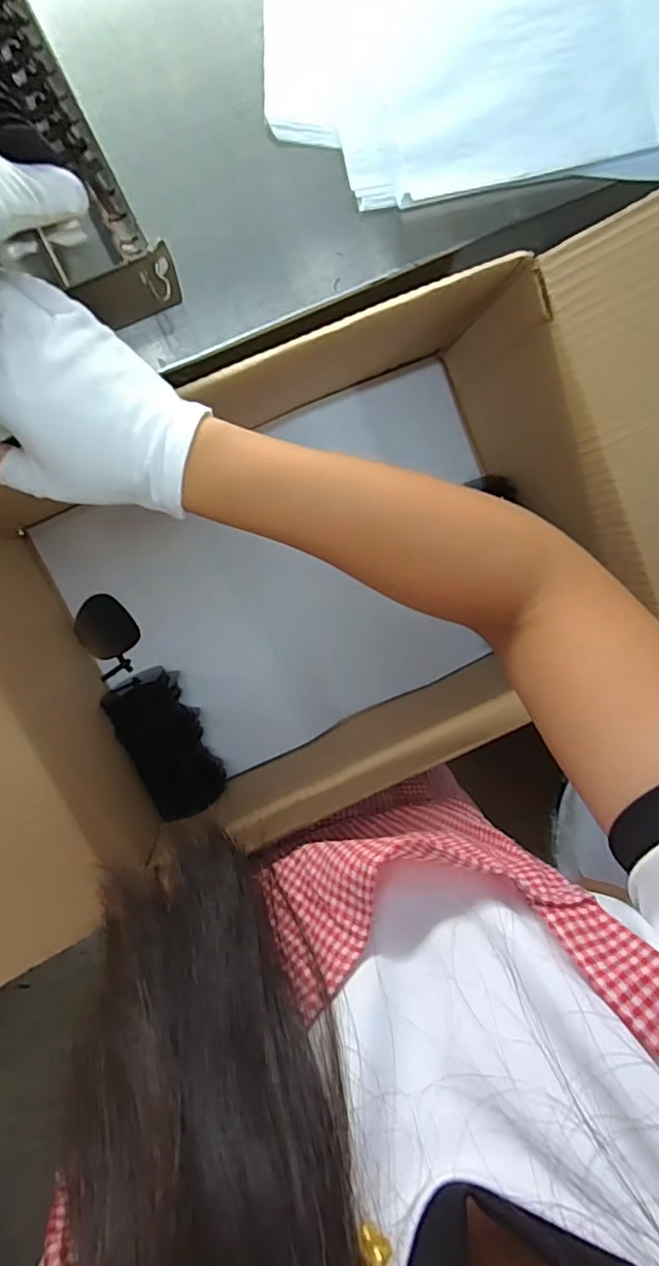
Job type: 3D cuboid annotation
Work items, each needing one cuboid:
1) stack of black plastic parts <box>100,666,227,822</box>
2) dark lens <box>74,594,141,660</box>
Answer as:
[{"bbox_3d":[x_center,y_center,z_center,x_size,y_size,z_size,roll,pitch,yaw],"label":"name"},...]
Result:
[{"bbox_3d":[-0.140,0.094,0.493,0.062,0.037,0.122,-27,97,-5],"label":"stack of black plastic parts"},{"bbox_3d":[-0.194,-0.004,0.491,0.048,0.009,0.053,-34,98,-4],"label":"dark lens"}]

